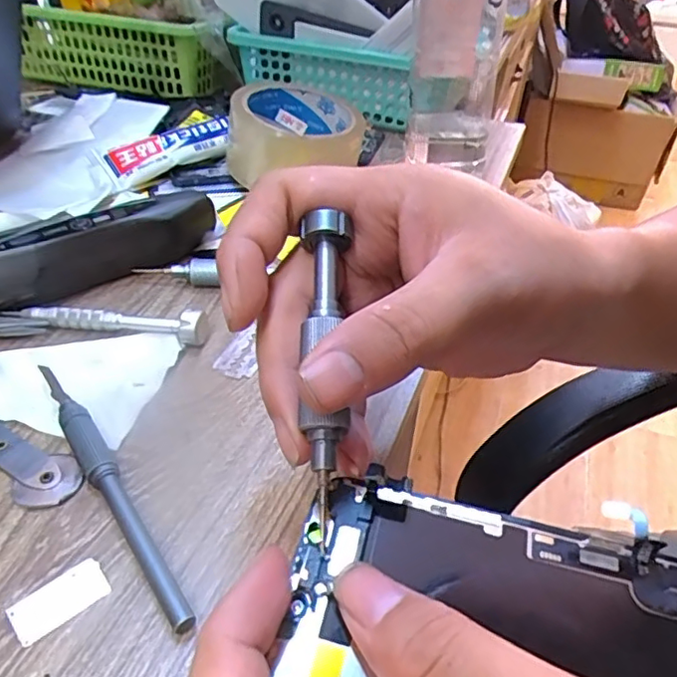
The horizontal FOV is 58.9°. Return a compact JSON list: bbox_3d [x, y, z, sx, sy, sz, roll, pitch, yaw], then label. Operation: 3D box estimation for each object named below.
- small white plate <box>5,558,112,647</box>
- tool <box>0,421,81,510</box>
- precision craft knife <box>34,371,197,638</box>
[{"bbox_3d":[-0.098,0.092,0.211,0.031,0.004,0.015,-27,48,-32],"label":"small white plate"},{"bbox_3d":[-0.171,0.036,0.273,0.144,0.004,0.024,24,43,24],"label":"tool"},{"bbox_3d":[-0.095,0.057,0.245,0.012,0.012,0.149,-23,46,-29],"label":"precision craft knife"}]

